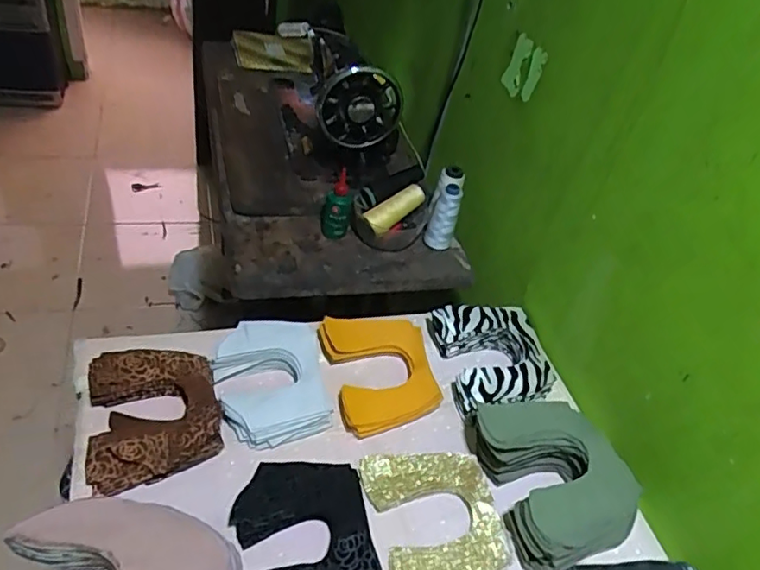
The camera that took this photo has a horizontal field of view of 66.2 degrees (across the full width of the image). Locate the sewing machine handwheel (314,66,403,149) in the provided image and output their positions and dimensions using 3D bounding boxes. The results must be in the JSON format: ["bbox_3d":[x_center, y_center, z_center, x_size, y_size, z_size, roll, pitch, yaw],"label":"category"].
[{"bbox_3d":[-0.032,-0.284,0.934,0.131,0.128,0.033,-2,44,-17],"label":"sewing machine handwheel"}]

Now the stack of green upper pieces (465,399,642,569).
[{"bbox_3d":[0.191,0.198,0.641,0.155,0.054,0.182,-10,46,-24],"label":"stack of green upper pieces"}]

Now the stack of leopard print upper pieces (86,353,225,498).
[{"bbox_3d":[-0.248,0.134,0.638,0.133,0.036,0.164,-7,46,-21],"label":"stack of leopard print upper pieces"}]

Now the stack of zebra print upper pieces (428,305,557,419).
[{"bbox_3d":[0.149,0.096,0.763,0.138,0.043,0.155,-1,44,-16],"label":"stack of zebra print upper pieces"}]

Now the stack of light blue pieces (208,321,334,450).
[{"bbox_3d":[-0.127,0.113,0.689,0.126,0.037,0.158,-9,47,-23],"label":"stack of light blue pieces"}]

